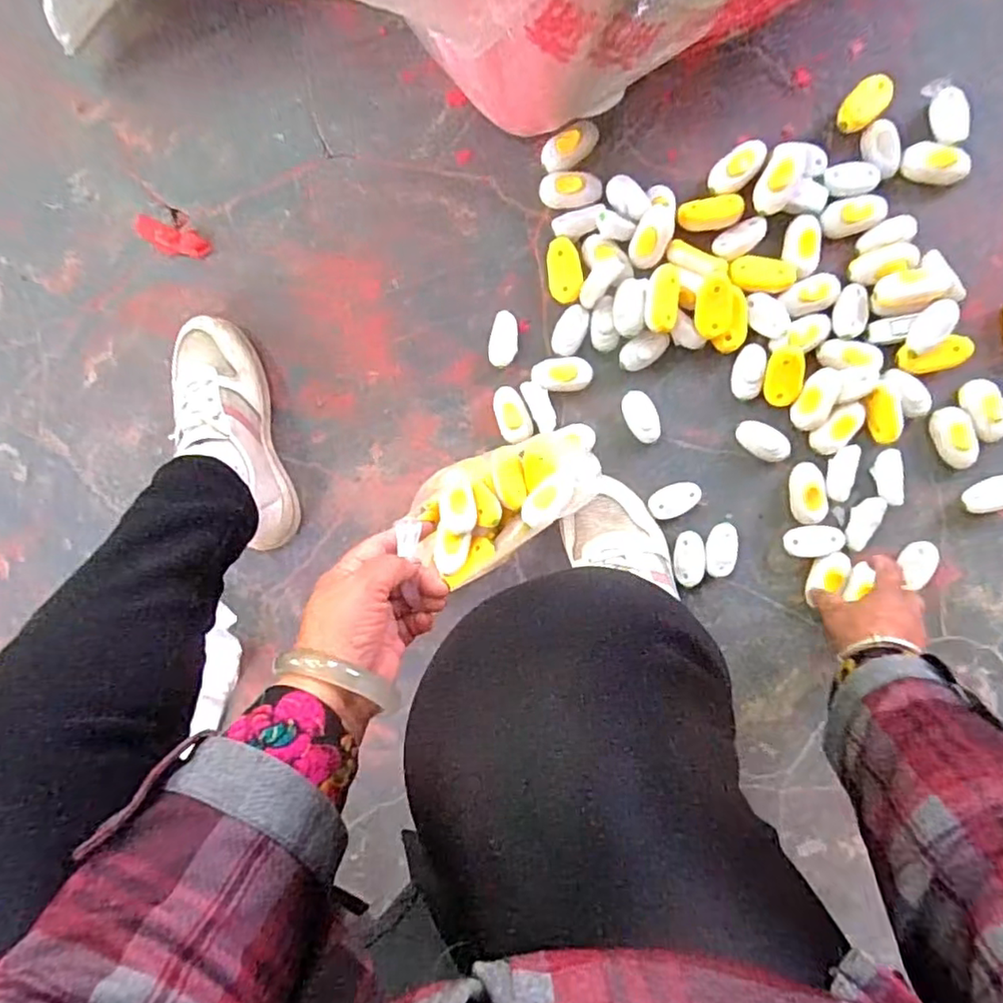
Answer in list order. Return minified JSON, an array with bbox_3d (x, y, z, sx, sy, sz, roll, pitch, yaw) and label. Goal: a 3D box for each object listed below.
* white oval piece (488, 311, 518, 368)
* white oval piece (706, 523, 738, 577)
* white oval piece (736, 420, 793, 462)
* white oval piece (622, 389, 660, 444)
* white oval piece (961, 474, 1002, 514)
[{"bbox_3d":[0.002,-0.165,0.624,0.028,0.016,0.053,2,92,4],"label":"white oval piece"},{"bbox_3d":[0.220,0.048,0.616,0.028,0.018,0.053,8,92,4],"label":"white oval piece"},{"bbox_3d":[0.258,-0.061,0.605,0.052,0.024,0.029,34,94,2],"label":"white oval piece"},{"bbox_3d":[0.141,-0.085,0.618,0.031,0.016,0.054,-26,90,4],"label":"white oval piece"},{"bbox_3d":[0.472,-0.008,0.587,0.050,0.022,0.031,-27,90,4],"label":"white oval piece"}]

